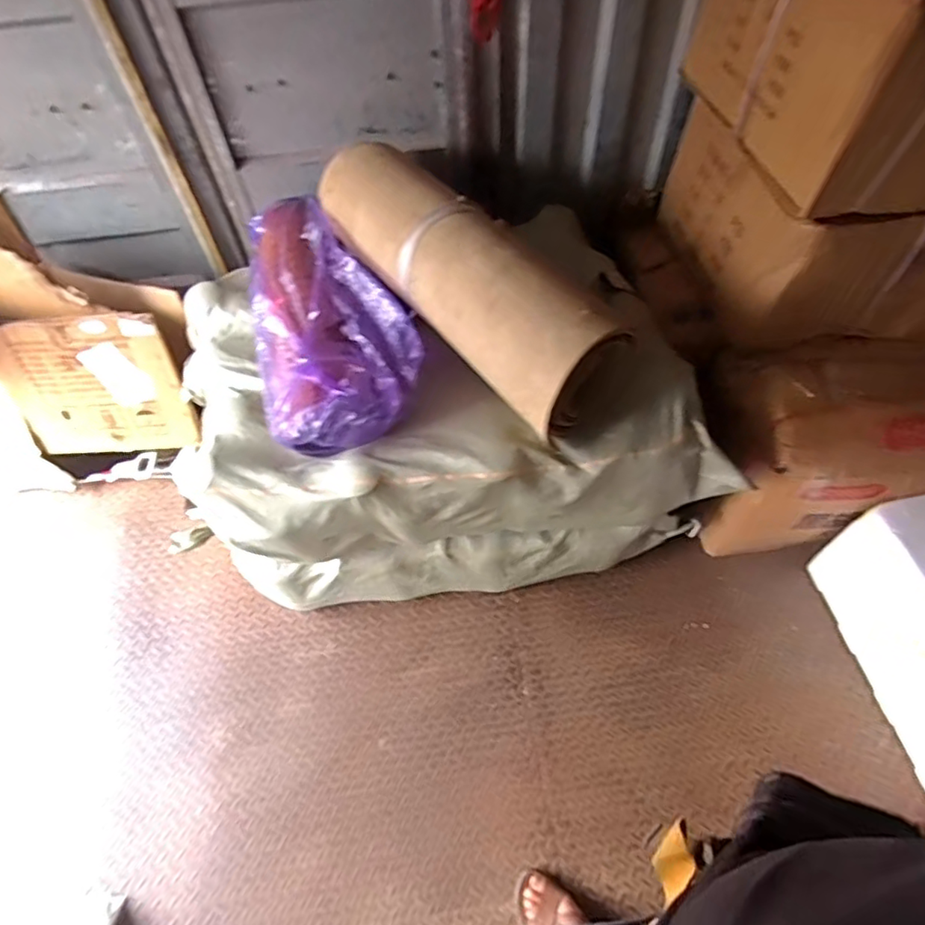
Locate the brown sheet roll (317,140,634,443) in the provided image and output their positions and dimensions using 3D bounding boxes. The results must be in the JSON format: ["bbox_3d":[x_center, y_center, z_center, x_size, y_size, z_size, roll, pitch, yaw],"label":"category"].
[{"bbox_3d":[-0.002,-0.395,1.197,0.230,0.279,0.759,-37,62,-18],"label":"brown sheet roll"}]

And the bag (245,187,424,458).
[{"bbox_3d":[-0.283,-0.313,1.267,0.335,0.199,0.637,-13,57,-4],"label":"bag"}]

